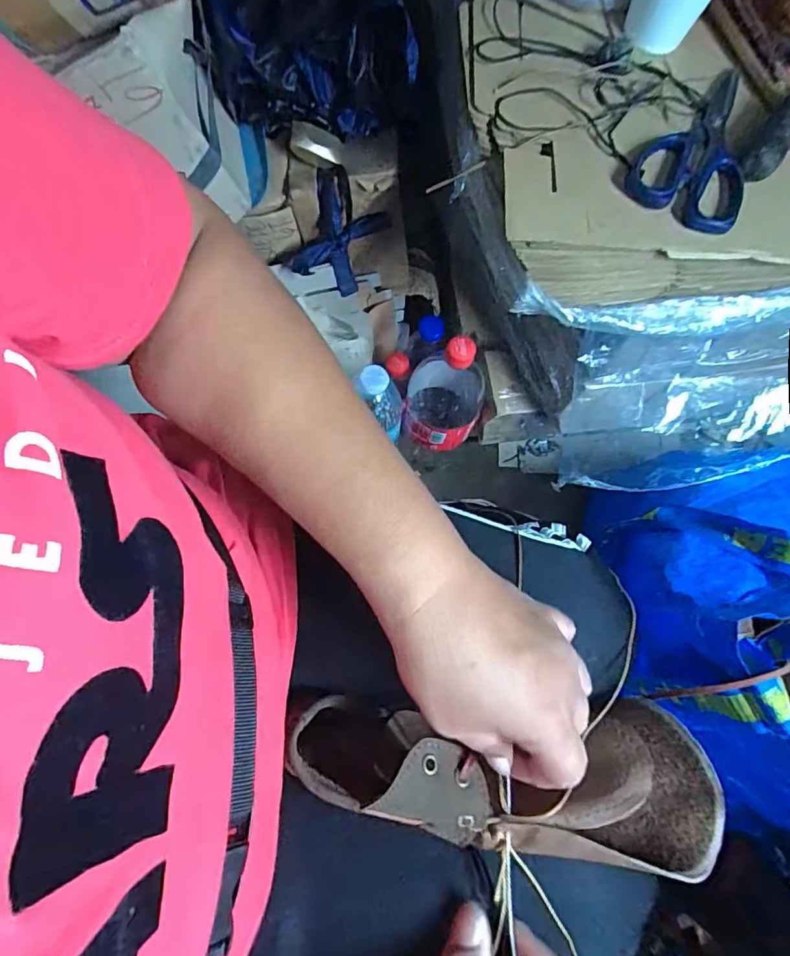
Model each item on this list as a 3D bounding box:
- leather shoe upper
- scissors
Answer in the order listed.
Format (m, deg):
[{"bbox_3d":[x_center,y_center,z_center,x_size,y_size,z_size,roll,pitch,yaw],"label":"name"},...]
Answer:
[{"bbox_3d":[0.055,0.160,0.293,0.224,0.072,0.075,5,72,5],"label":"leather shoe upper"},{"bbox_3d":[0.246,-0.261,0.398,0.082,0.008,0.164,31,73,8],"label":"scissors"}]

